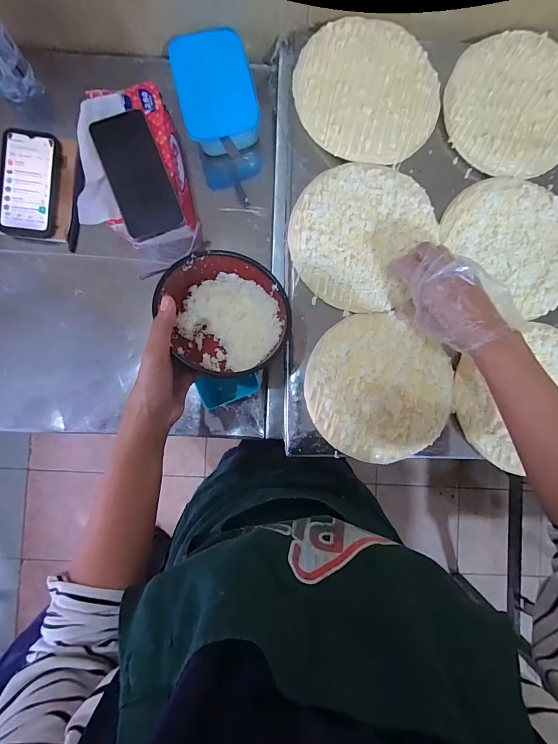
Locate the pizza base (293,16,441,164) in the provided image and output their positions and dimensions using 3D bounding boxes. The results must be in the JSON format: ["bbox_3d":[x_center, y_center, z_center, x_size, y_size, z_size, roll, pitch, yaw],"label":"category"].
[{"bbox_3d":[0.121,-0.381,0.491,0.194,0.020,0.184,3,88,-2],"label":"pizza base"}]

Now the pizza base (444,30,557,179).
[{"bbox_3d":[0.335,-0.378,0.512,0.190,0.018,0.192,0,88,-2],"label":"pizza base"}]

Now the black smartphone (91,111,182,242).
[{"bbox_3d":[-0.191,-0.268,0.486,0.074,0.004,0.169,-20,89,-2],"label":"black smartphone"}]

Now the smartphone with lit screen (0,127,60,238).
[{"bbox_3d":[-0.380,-0.285,0.545,0.076,0.009,0.153,6,90,-13],"label":"smartphone with lit screen"}]

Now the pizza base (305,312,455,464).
[{"bbox_3d":[0.134,0.024,0.478,0.197,0.022,0.182,0,88,-2],"label":"pizza base"}]

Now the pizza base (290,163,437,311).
[{"bbox_3d":[0.106,-0.189,0.483,0.173,0.017,0.193,33,87,0],"label":"pizza base"}]

